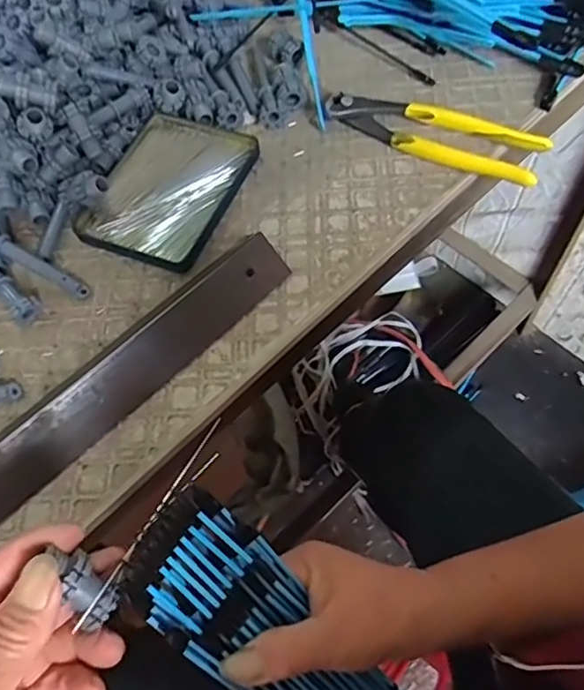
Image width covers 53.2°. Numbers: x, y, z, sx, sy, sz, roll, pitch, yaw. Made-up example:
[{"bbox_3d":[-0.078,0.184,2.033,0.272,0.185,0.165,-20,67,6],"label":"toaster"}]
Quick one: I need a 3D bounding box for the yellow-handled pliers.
[{"bbox_3d":[0.105,-0.159,0.434,0.160,0.027,0.041,27,68,17],"label":"yellow-handled pliers"}]

